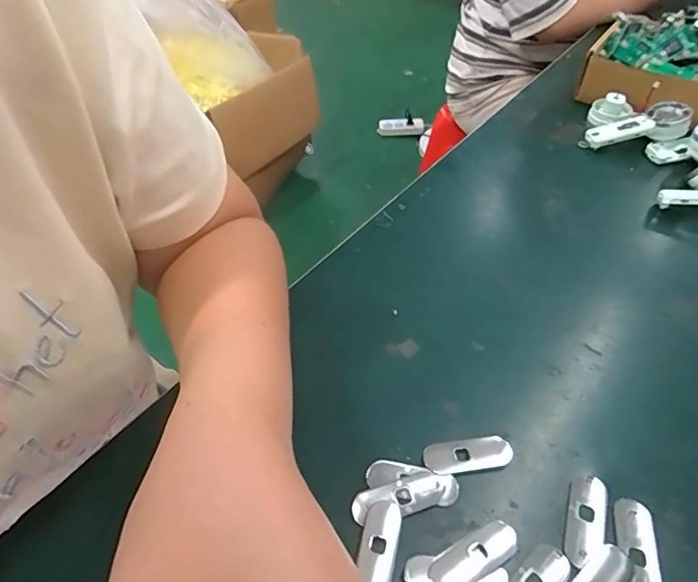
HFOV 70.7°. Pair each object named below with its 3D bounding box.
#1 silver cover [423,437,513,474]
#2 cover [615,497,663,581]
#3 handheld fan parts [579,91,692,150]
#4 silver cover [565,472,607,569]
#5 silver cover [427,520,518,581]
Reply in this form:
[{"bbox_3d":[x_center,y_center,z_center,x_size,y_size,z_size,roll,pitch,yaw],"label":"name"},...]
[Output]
[{"bbox_3d":[0.069,0.095,0.285,0.050,0.004,0.018,-5,48,-5],"label":"silver cover"},{"bbox_3d":[0.147,0.131,0.249,0.019,0.004,0.050,7,48,7],"label":"cover"},{"bbox_3d":[0.293,-0.169,0.503,0.091,0.037,0.070,20,51,17],"label":"handheld fan parts"},{"bbox_3d":[0.127,0.121,0.261,0.019,0.004,0.049,16,50,14],"label":"silver cover"},{"bbox_3d":[0.063,0.135,0.248,0.049,0.005,0.018,-23,52,-20],"label":"silver cover"}]

